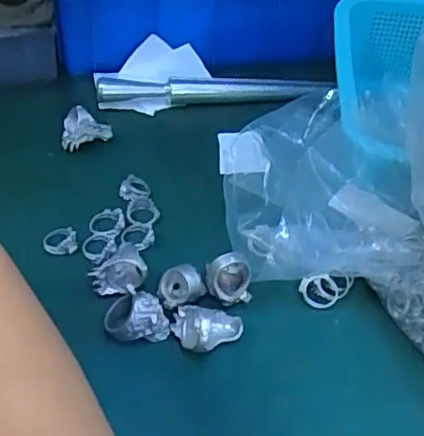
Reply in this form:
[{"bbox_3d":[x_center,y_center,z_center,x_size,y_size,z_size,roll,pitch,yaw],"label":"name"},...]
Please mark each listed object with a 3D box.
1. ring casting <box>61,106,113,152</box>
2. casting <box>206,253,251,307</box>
[{"bbox_3d":[-0.095,-0.066,0.459,0.038,0.032,0.018,-5,46,-13],"label":"ring casting"},{"bbox_3d":[0.010,0.037,0.365,0.027,0.033,0.019,3,44,-5],"label":"casting"}]

